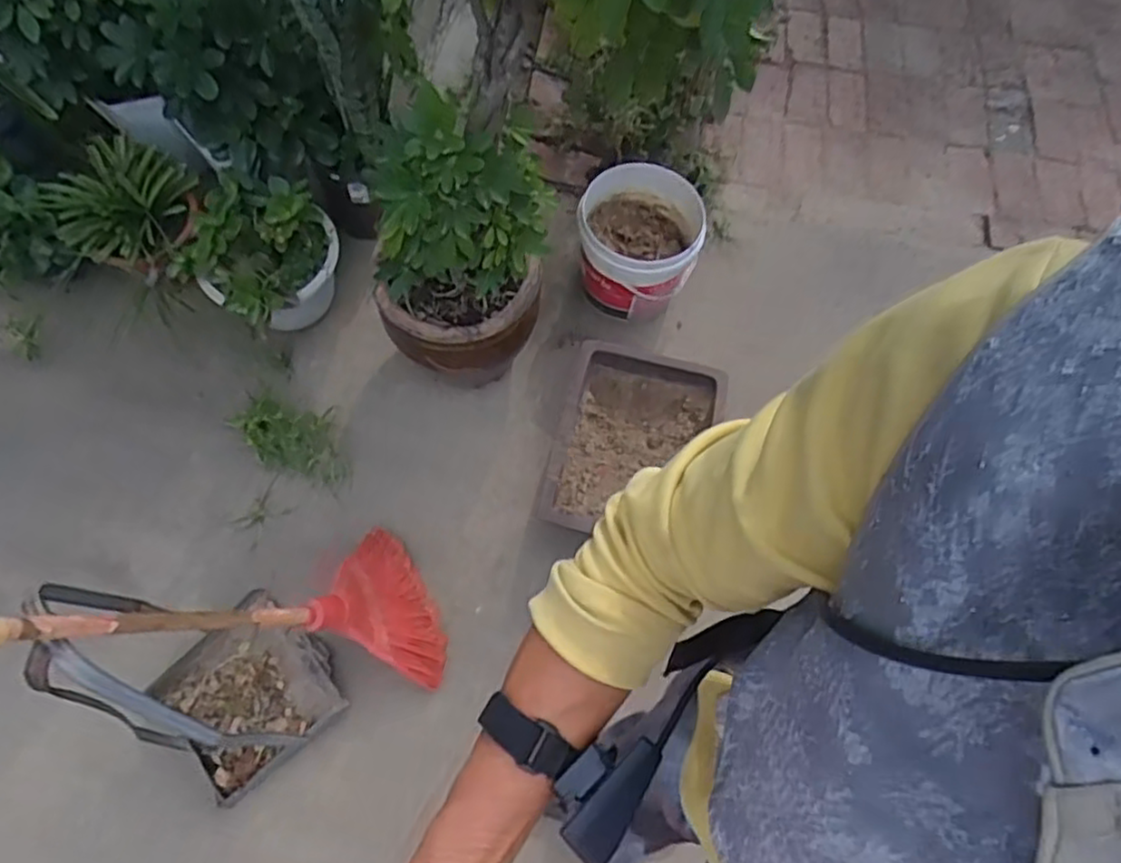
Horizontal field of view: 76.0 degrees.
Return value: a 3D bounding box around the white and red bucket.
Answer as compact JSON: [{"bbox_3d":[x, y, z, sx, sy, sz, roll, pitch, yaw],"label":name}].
[{"bbox_3d":[0.177,-0.424,1.632,0.265,0.236,0.268,2,65,-4],"label":"white and red bucket"}]

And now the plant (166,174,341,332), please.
[{"bbox_3d":[-0.607,-0.363,1.490,0.254,0.267,0.282,30,66,10],"label":"plant"}]

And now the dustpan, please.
[{"bbox_3d":[-0.545,0.356,1.064,0.265,0.529,0.292,-38,73,-19],"label":"dustpan"}]

